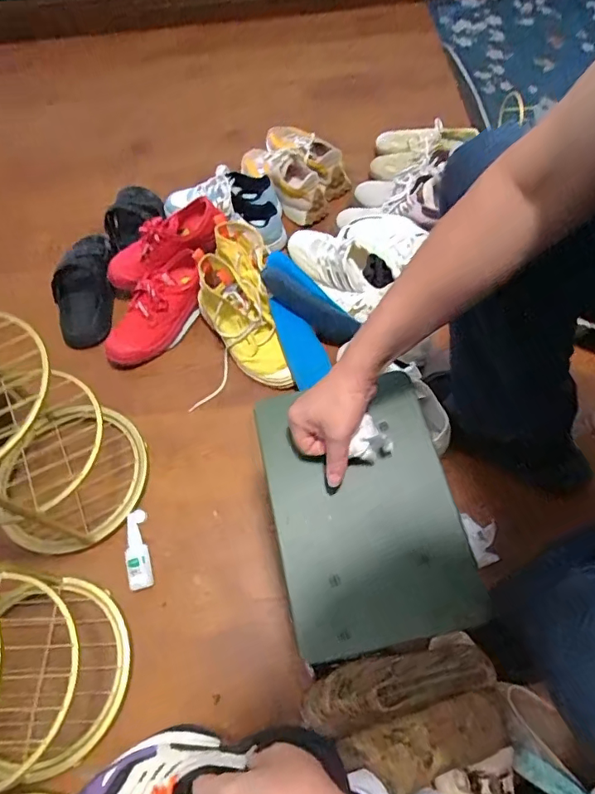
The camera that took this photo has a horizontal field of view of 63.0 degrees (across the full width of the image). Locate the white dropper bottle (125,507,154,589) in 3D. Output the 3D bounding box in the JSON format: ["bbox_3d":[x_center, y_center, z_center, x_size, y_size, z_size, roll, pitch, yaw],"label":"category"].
[{"bbox_3d":[-0.255,0.240,0.773,0.036,0.021,0.123,-14,63,-3],"label":"white dropper bottle"}]

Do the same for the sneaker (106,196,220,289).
[{"bbox_3d":[-0.260,-0.288,0.925,0.240,0.075,0.074,-29,64,8],"label":"sneaker"}]

